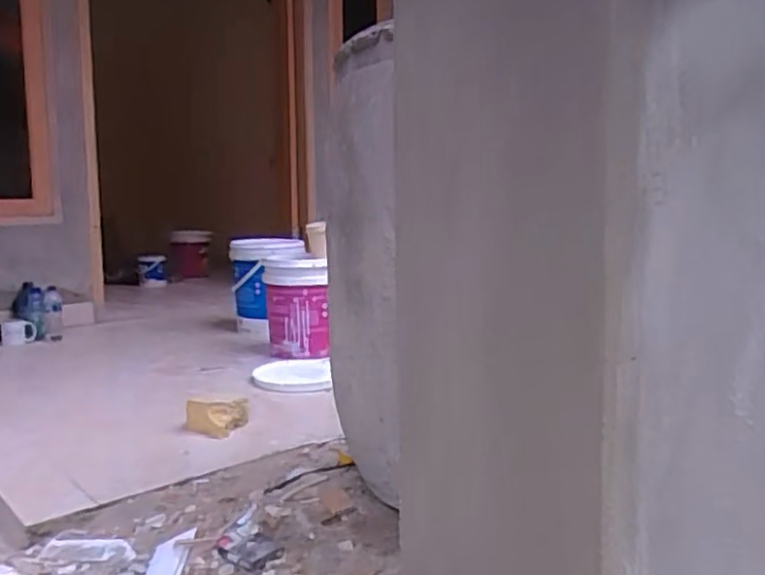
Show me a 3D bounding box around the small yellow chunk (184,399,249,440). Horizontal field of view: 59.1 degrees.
[{"bbox_3d":[-0.389,0.302,1.570,0.146,0.067,0.061,-1,7,0],"label":"small yellow chunk"}]

